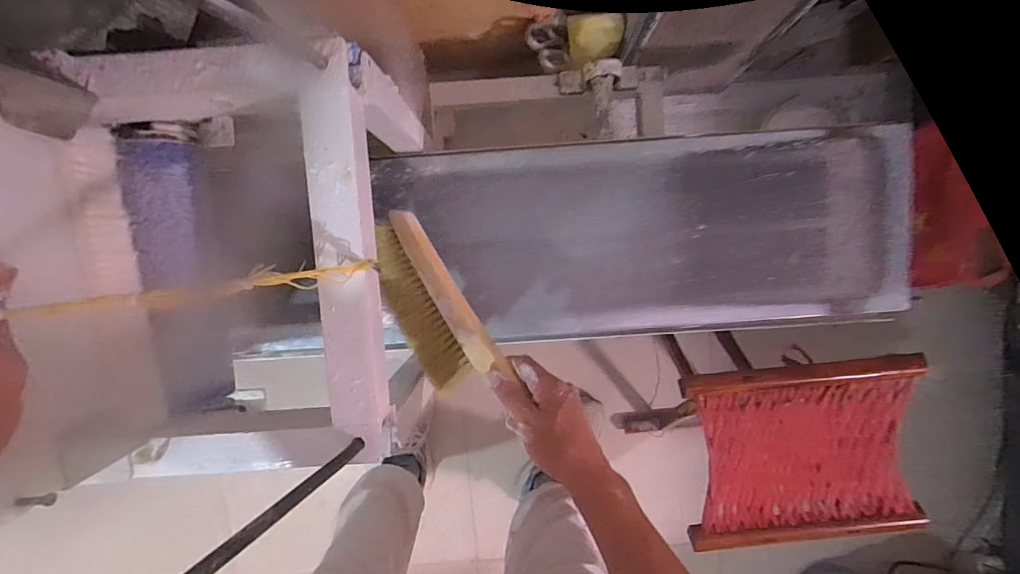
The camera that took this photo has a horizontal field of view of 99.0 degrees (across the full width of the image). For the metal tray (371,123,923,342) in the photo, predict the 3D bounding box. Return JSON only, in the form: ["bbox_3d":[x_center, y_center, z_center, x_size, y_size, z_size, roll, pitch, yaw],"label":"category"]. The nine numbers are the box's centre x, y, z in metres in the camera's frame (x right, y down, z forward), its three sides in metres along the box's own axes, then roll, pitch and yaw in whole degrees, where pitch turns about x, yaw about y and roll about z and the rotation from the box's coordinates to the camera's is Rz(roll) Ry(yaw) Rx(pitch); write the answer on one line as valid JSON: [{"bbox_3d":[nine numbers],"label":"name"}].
[{"bbox_3d":[0.182,-0.069,0.613,0.706,0.042,0.268,-4,95,0],"label":"metal tray"}]

